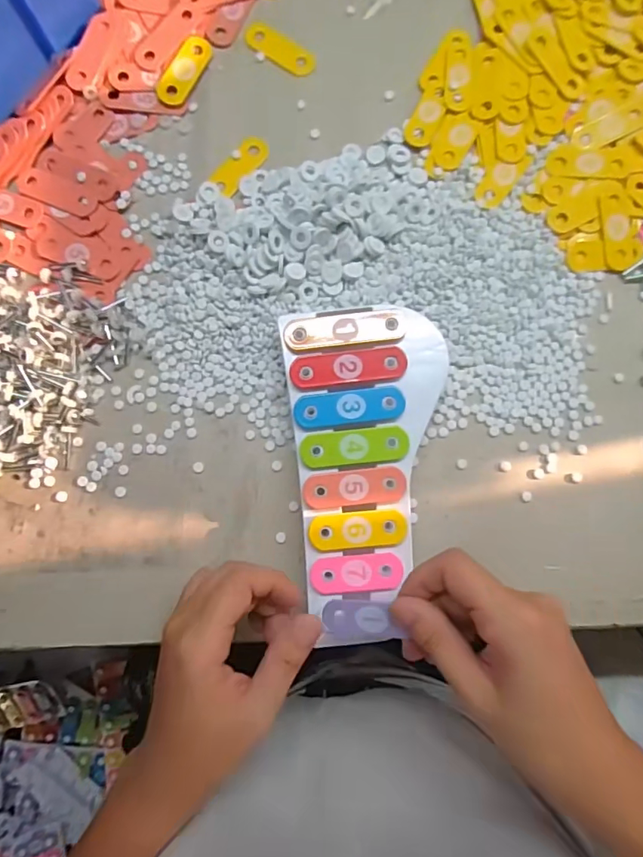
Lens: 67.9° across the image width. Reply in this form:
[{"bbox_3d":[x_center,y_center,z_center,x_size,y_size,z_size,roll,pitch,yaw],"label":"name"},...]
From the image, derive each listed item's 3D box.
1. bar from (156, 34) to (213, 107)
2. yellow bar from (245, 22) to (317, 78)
[{"bbox_3d":[-0.111,-0.291,0.388,0.025,0.004,0.063,28,84,2],"label":"bar"},{"bbox_3d":[-0.034,-0.316,0.397,0.063,0.004,0.023,32,84,3],"label":"yellow bar"}]

